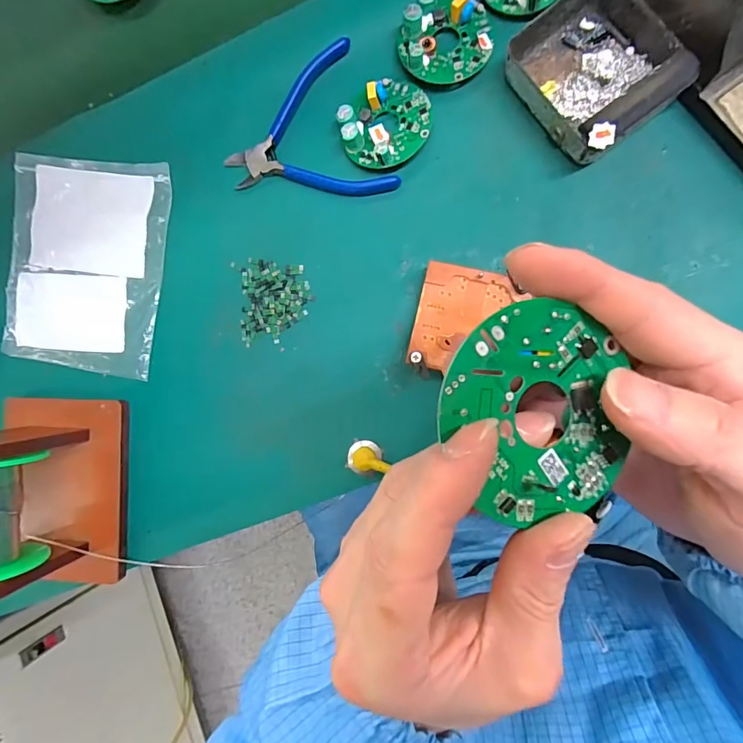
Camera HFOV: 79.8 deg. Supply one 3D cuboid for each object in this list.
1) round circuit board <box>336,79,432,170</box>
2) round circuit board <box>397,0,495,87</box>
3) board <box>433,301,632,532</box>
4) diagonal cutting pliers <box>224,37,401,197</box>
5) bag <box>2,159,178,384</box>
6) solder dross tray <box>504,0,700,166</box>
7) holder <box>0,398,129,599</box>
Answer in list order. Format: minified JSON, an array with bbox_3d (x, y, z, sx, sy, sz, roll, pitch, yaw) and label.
[{"bbox_3d":[0.010,-0.173,0.308,0.063,0.017,0.056,-32,85,6],"label":"round circuit board"},{"bbox_3d":[0.050,-0.227,0.302,0.062,0.014,0.056,9,91,8],"label":"round circuit board"},{"bbox_3d":[0.047,0.012,0.129,0.059,0.004,0.061,-1,92,-16],"label":"board"},{"bbox_3d":[-0.050,-0.163,0.320,0.110,0.010,0.108,-22,87,7],"label":"diagonal cutting pliers"},{"bbox_3d":[-0.226,-0.084,0.348,0.128,0.007,0.161,8,91,8],"label":"bag"},{"bbox_3d":[0.143,-0.195,0.283,0.086,0.035,0.098,-35,85,6],"label":"solder dross tray"},{"bbox_3d":[-0.241,0.089,0.305,0.090,0.090,0.135,1,90,8],"label":"holder"}]

